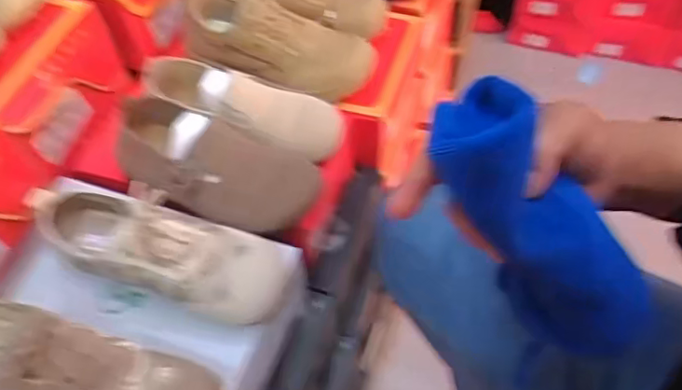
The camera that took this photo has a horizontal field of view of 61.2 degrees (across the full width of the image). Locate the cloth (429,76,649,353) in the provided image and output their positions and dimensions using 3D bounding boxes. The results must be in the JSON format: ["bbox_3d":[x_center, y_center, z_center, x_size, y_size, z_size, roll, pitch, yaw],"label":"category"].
[{"bbox_3d":[0.105,0.016,0.296,0.075,0.038,0.152,-45,105,-27],"label":"cloth"}]

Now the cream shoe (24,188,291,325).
[{"bbox_3d":[-0.156,0.044,0.510,0.217,0.070,0.083,14,54,14],"label":"cream shoe"}]

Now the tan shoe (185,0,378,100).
[{"bbox_3d":[-0.069,-0.179,0.661,0.217,0.068,0.079,19,54,0],"label":"tan shoe"}]

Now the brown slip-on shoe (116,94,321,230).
[{"bbox_3d":[-0.128,-0.027,0.580,0.202,0.072,0.088,23,56,2],"label":"brown slip-on shoe"}]

